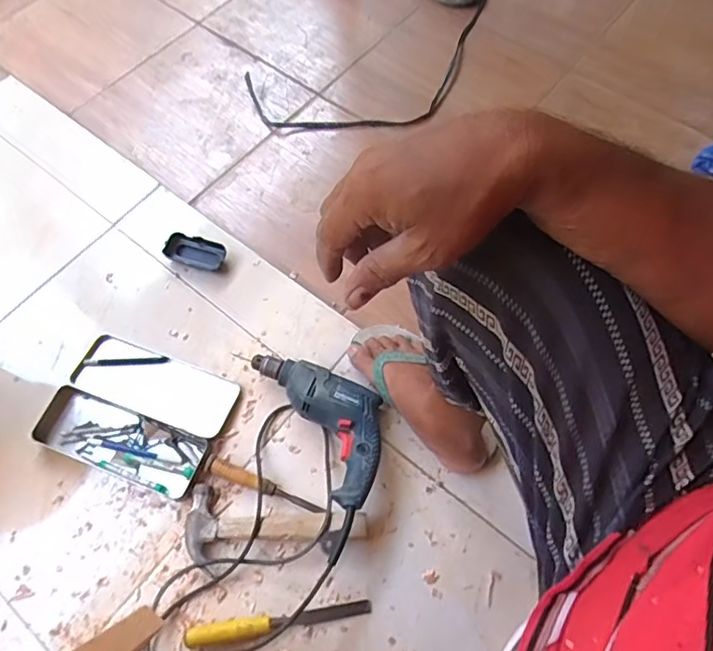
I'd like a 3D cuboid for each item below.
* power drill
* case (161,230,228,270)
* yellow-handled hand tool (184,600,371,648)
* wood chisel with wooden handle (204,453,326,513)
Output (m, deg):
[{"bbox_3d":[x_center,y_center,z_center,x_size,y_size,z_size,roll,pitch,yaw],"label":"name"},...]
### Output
[{"bbox_3d":[-0.053,0.118,0.813,0.145,0.076,0.304,-38,70,-15],"label":"power drill"},{"bbox_3d":[-0.284,-0.130,0.959,0.107,0.022,0.052,16,66,8],"label":"case"},{"bbox_3d":[-0.099,0.385,0.702,0.235,0.021,0.022,-8,65,-3],"label":"yellow-handled hand tool"},{"bbox_3d":[-0.136,0.233,0.783,0.185,0.023,0.023,22,67,11],"label":"wood chisel with wooden handle"}]

